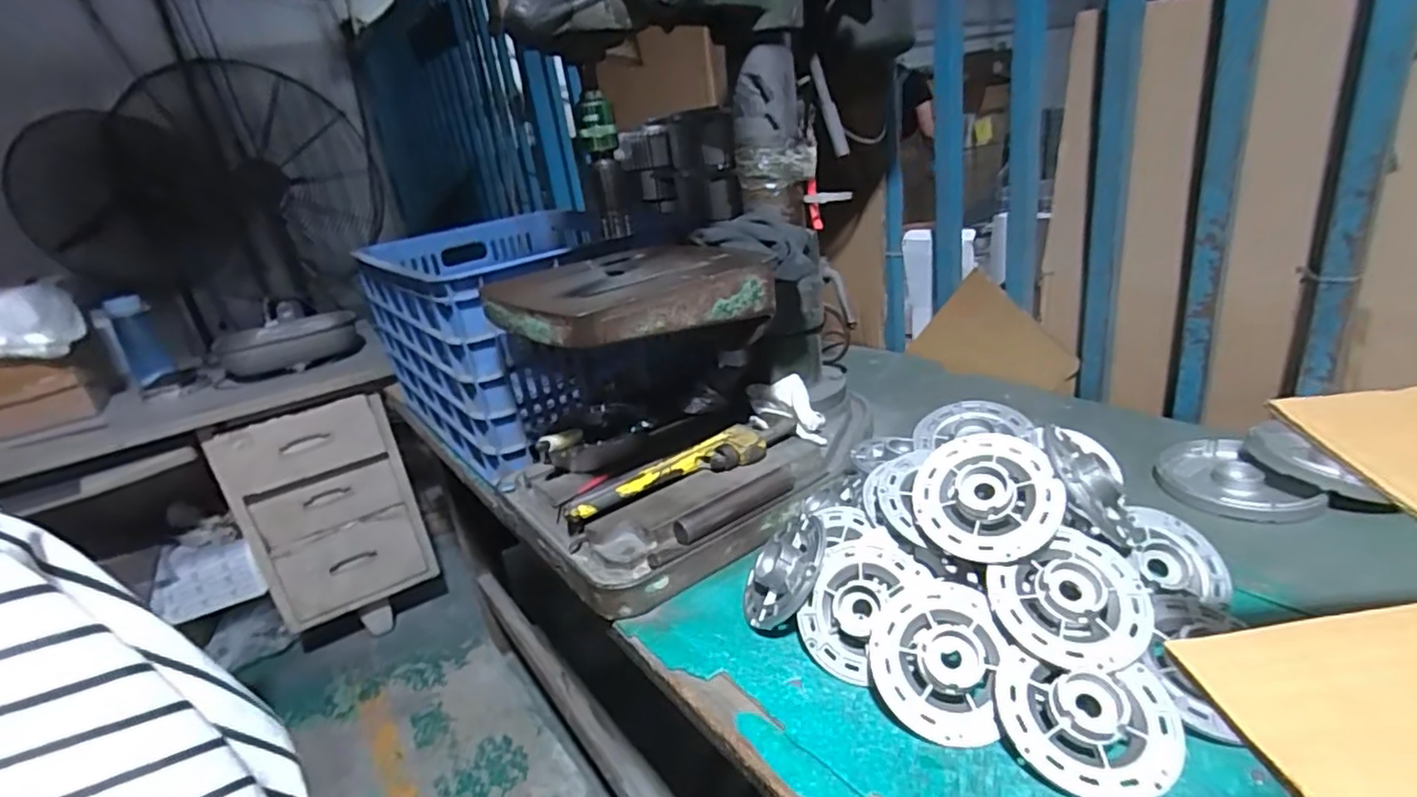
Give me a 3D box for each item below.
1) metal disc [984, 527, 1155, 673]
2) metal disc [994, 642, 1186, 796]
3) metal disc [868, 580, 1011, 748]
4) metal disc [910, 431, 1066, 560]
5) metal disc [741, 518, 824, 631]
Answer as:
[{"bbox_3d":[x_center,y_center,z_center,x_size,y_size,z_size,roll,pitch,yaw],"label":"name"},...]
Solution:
[{"bbox_3d":[0.273,0.149,0.478,0.115,0.027,0.090,-22,52,-11],"label":"metal disc"},{"bbox_3d":[0.250,0.217,0.430,0.105,0.026,0.086,4,46,12],"label":"metal disc"},{"bbox_3d":[0.167,0.190,0.479,0.105,0.025,0.105,-4,58,6],"label":"metal disc"},{"bbox_3d":[0.221,0.077,0.526,0.106,0.021,0.109,-15,52,20],"label":"metal disc"},{"bbox_3d":[0.065,0.154,0.592,0.100,0.025,0.099,-42,24,24],"label":"metal disc"}]

